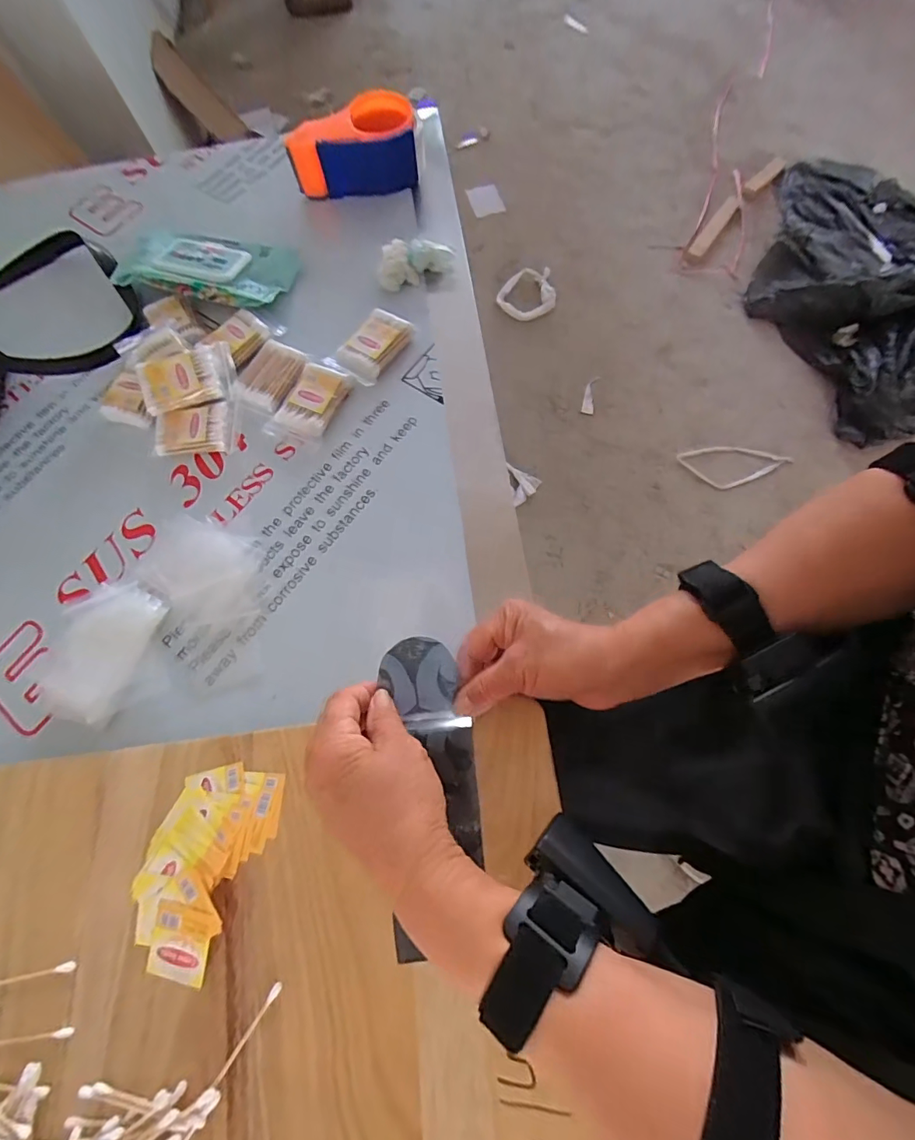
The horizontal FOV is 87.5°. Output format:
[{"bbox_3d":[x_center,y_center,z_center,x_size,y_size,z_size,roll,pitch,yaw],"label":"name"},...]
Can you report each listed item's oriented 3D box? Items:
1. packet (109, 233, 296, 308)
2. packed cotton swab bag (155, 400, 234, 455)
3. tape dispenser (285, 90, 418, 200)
[{"bbox_3d":[-0.299,-0.356,0.560,0.201,0.029,0.093,10,72,9],"label":"packet"},{"bbox_3d":[-0.270,-0.145,0.495,0.074,0.025,0.052,-6,67,0],"label":"packed cotton swab bag"},{"bbox_3d":[-0.130,-0.530,0.597,0.157,0.069,0.078,-12,70,1],"label":"tape dispenser"}]

